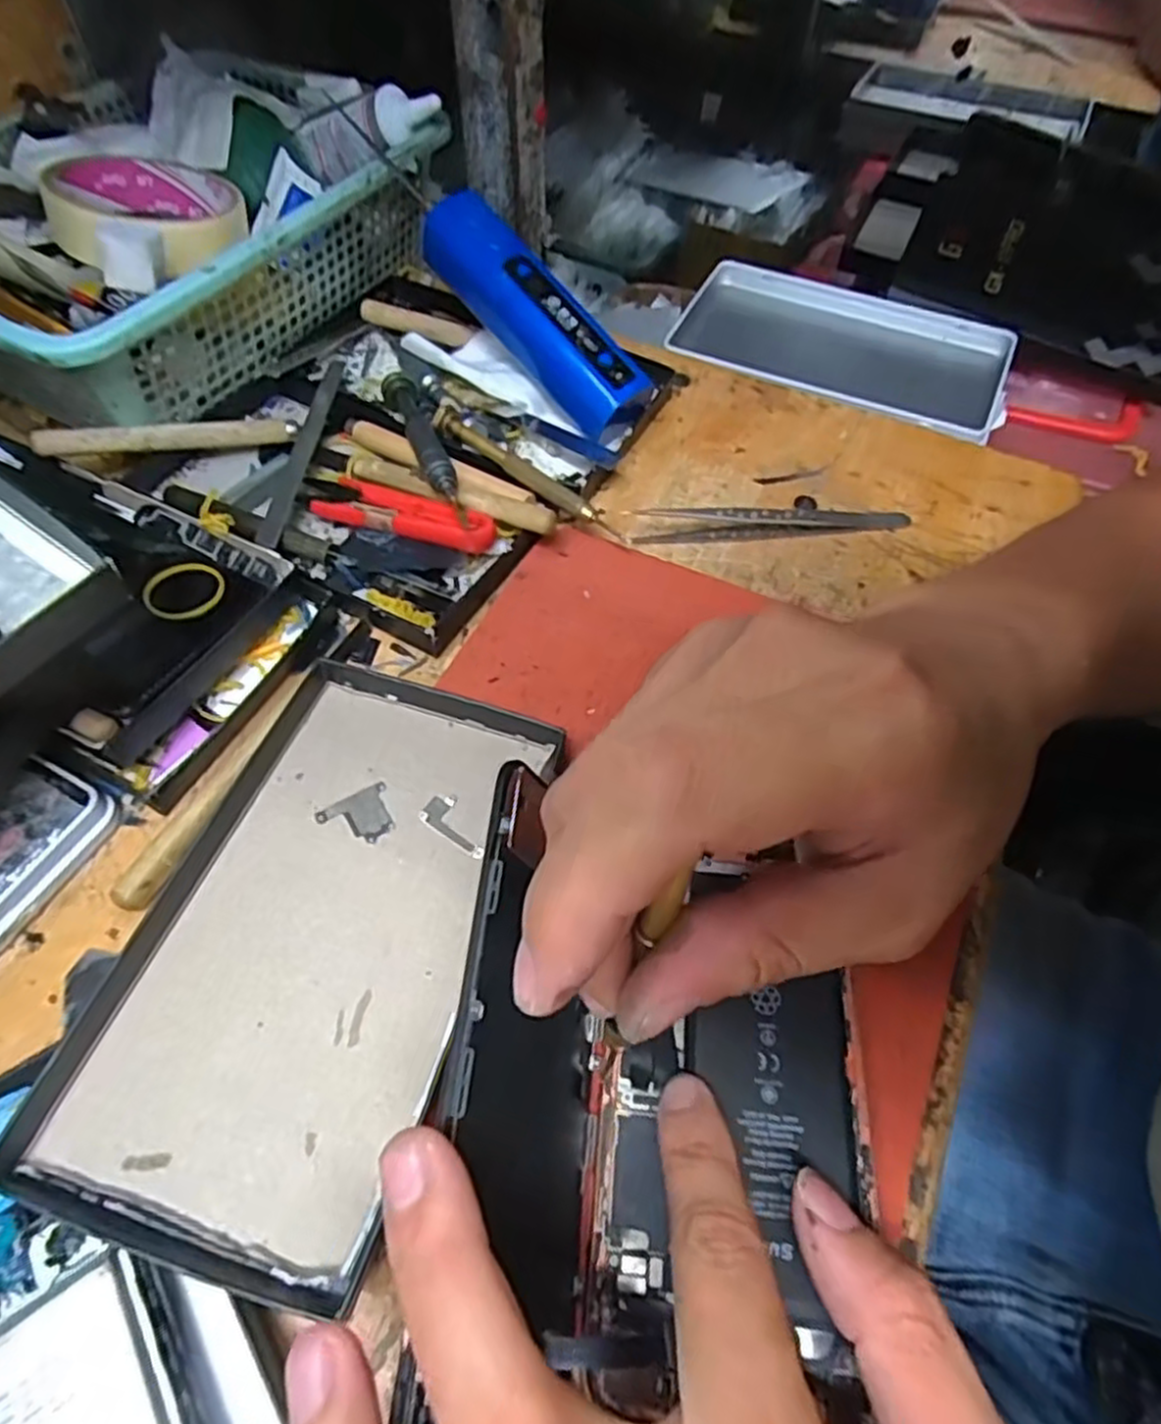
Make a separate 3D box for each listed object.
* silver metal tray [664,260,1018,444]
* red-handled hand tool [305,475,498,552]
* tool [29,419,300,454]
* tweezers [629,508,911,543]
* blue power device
[{"bbox_3d":[0.146,-0.202,0.431,0.184,0.034,0.103,22,60,10],"label":"silver metal tray"},{"bbox_3d":[-0.079,-0.087,0.322,0.092,0.014,0.025,18,59,8],"label":"red-handled hand tool"},{"bbox_3d":[-0.179,-0.121,0.332,0.103,0.009,0.009,-12,59,-24],"label":"tool"},{"bbox_3d":[0.087,-0.086,0.336,0.124,0.012,0.011,-4,59,-5],"label":"tweezers"},{"bbox_3d":[-0.020,-0.185,0.353,0.127,0.035,0.027,47,65,-1],"label":"blue power device"}]

